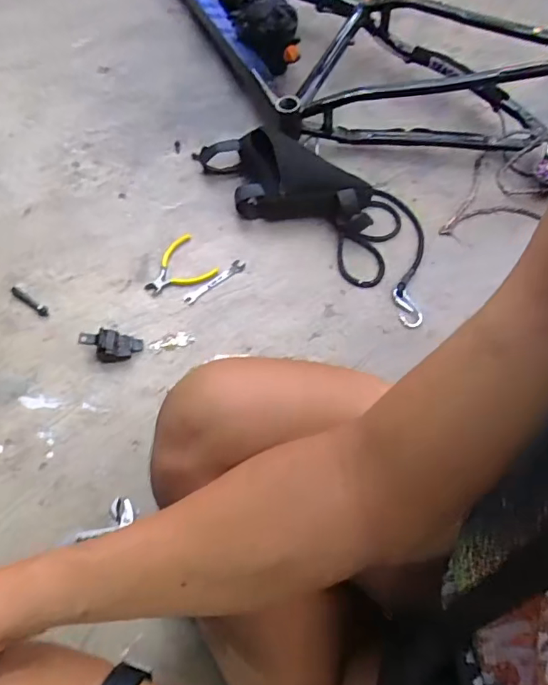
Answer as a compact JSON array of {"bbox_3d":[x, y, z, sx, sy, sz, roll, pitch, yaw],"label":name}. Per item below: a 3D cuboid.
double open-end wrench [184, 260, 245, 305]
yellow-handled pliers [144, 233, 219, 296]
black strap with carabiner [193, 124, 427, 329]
[{"bbox_3d":[-0.091,-0.094,0.779,0.108,0.004,0.022,-38,69,-21],"label":"double open-end wrench"},{"bbox_3d":[-0.154,-0.116,0.783,0.107,0.008,0.091,-34,68,-20],"label":"yellow-handled pliers"},{"bbox_3d":[0.091,-0.241,0.832,0.466,0.060,0.218,34,65,15],"label":"black strap with carabiner"}]

